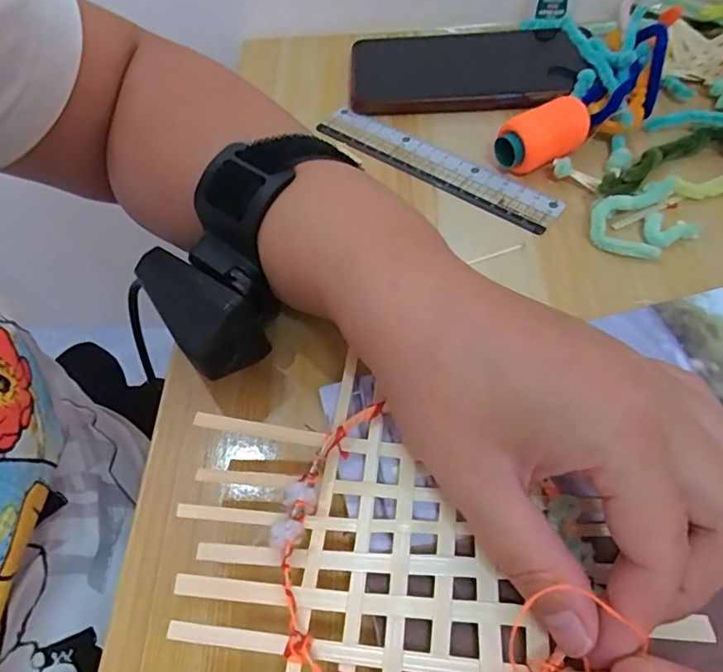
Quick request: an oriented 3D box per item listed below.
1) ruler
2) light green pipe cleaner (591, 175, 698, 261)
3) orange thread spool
[{"bbox_3d":[0.042,-0.103,0.310,0.157,0.006,0.028,33,69,23],"label":"ruler"},{"bbox_3d":[0.146,-0.059,0.266,0.056,0.016,0.035,-25,57,-12],"label":"light green pipe cleaner"},{"bbox_3d":[0.100,-0.111,0.295,0.050,0.028,0.025,-22,56,-10],"label":"orange thread spool"}]

